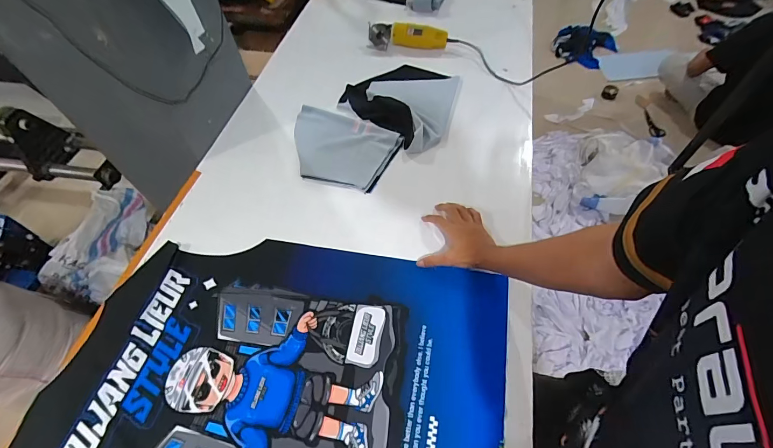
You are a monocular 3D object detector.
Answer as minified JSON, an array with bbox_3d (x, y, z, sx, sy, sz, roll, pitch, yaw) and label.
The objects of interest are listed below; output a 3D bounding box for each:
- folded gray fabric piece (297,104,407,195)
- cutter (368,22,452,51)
[{"bbox_3d":[-0.126,-0.198,0.890,0.302,0.022,0.243,14,57,13],"label":"folded gray fabric piece"},{"bbox_3d":[0.066,-0.578,1.116,0.255,0.078,0.066,19,59,16],"label":"cutter"}]

